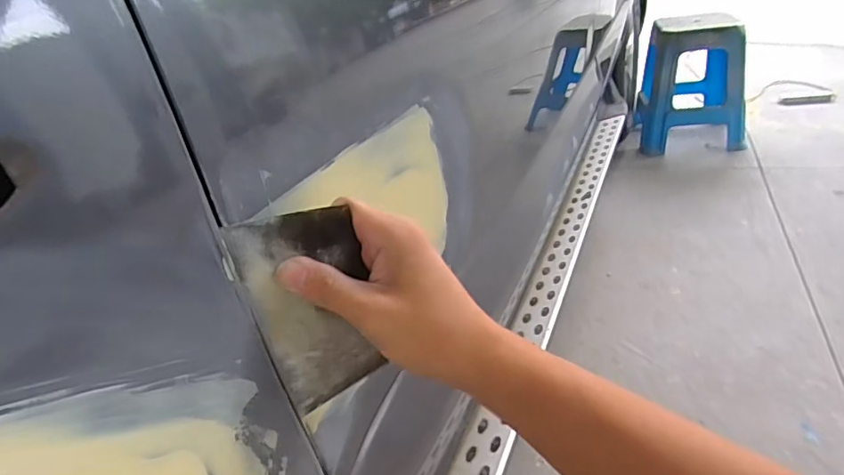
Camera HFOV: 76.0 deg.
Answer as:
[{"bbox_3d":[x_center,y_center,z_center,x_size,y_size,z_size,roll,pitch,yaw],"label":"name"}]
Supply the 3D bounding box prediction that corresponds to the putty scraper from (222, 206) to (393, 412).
[{"bbox_3d":[-0.063,0.042,0.323,0.067,0.129,0.008,-26,30,-26],"label":"putty scraper"}]

